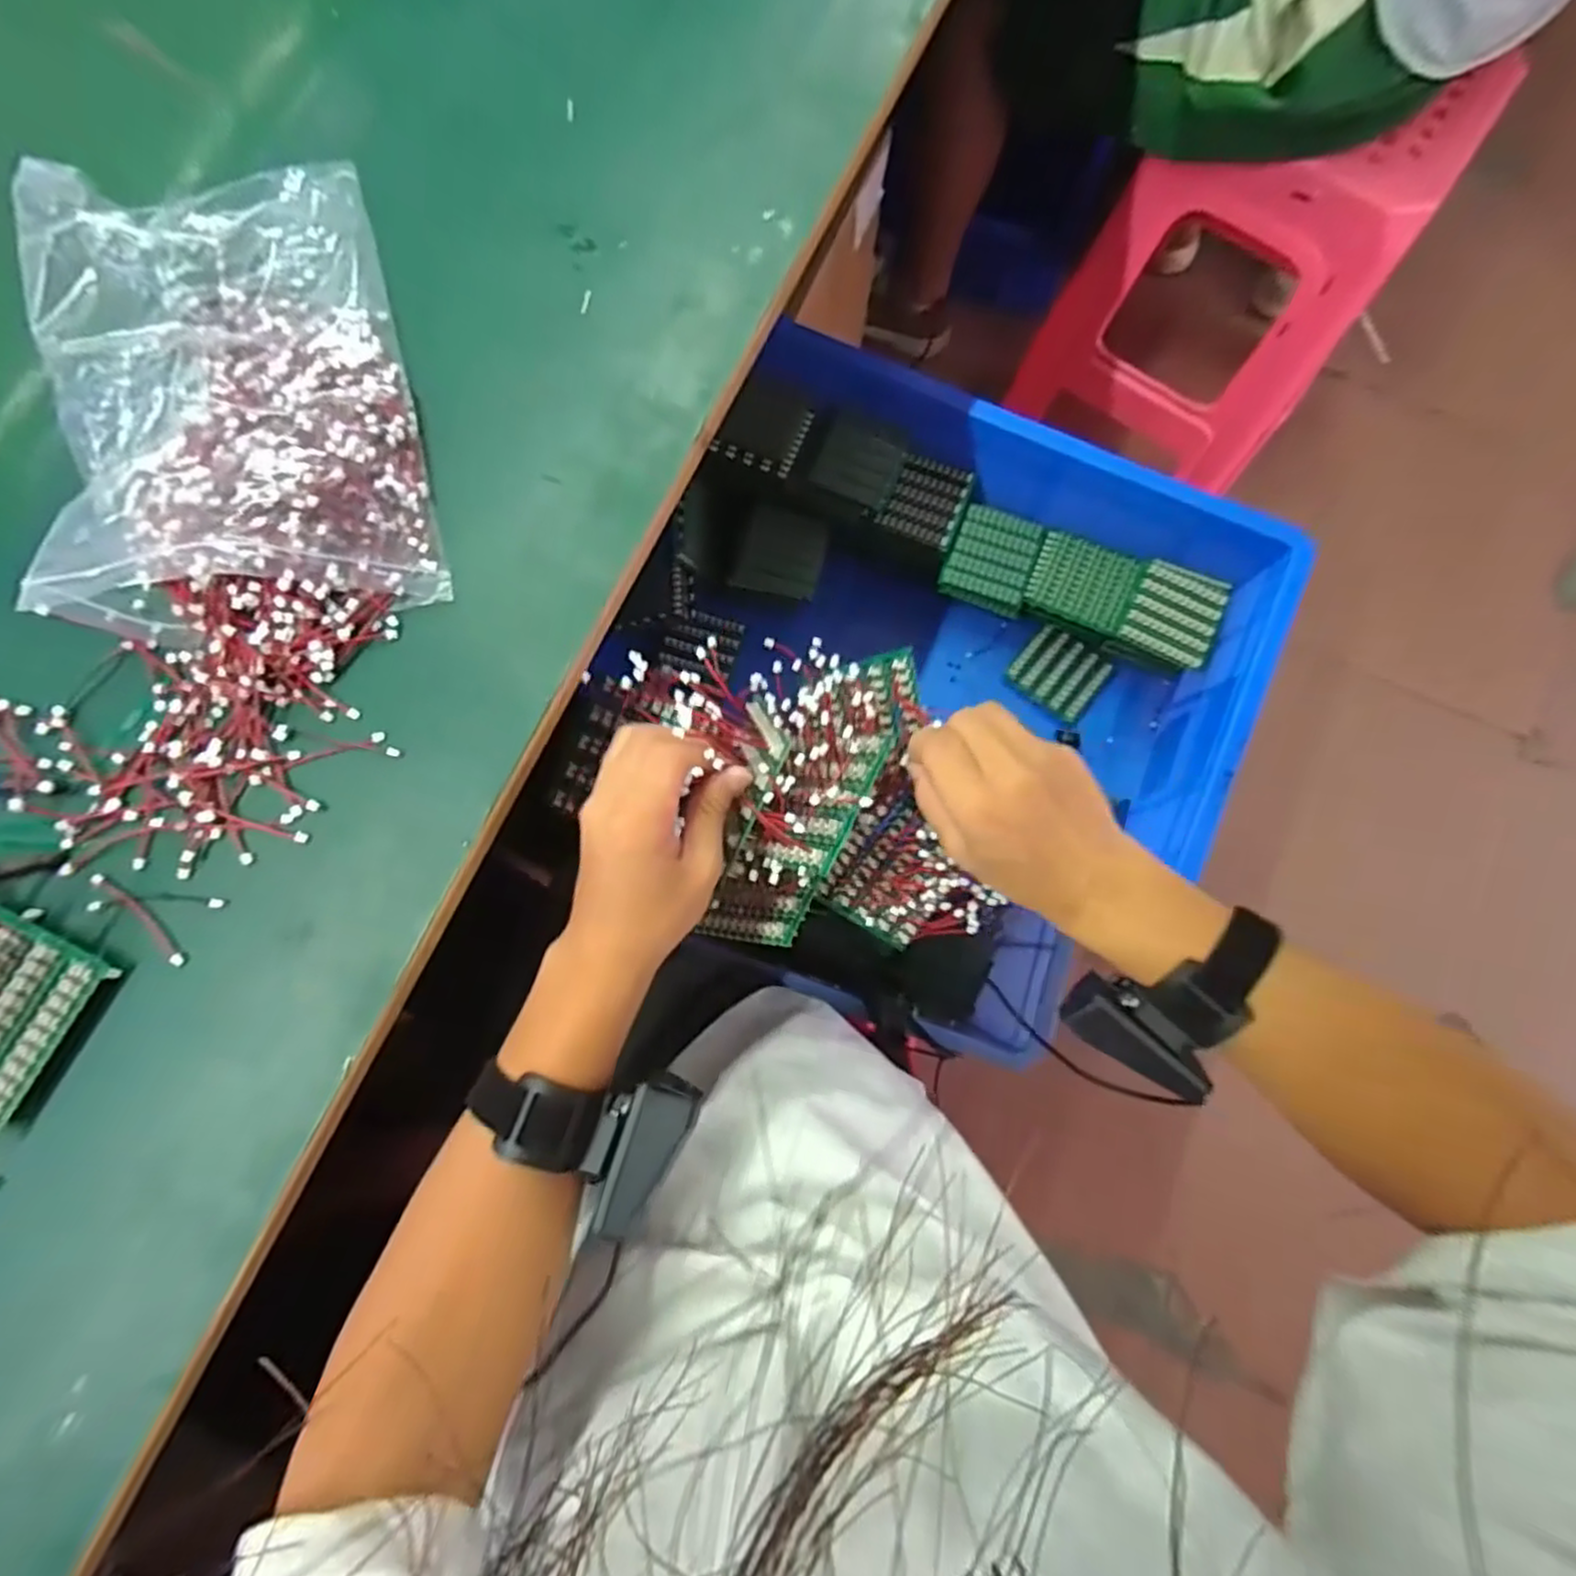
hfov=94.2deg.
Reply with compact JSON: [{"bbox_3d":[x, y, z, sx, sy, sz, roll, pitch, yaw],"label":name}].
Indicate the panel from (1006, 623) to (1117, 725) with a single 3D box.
[{"bbox_3d":[0.280,-0.120,0.754,0.086,0.008,0.080,38,81,9],"label":"panel"}]

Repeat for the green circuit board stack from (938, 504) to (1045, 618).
[{"bbox_3d":[0.202,-0.224,0.721,0.081,0.026,0.088,20,78,6],"label":"green circuit board stack"}]

